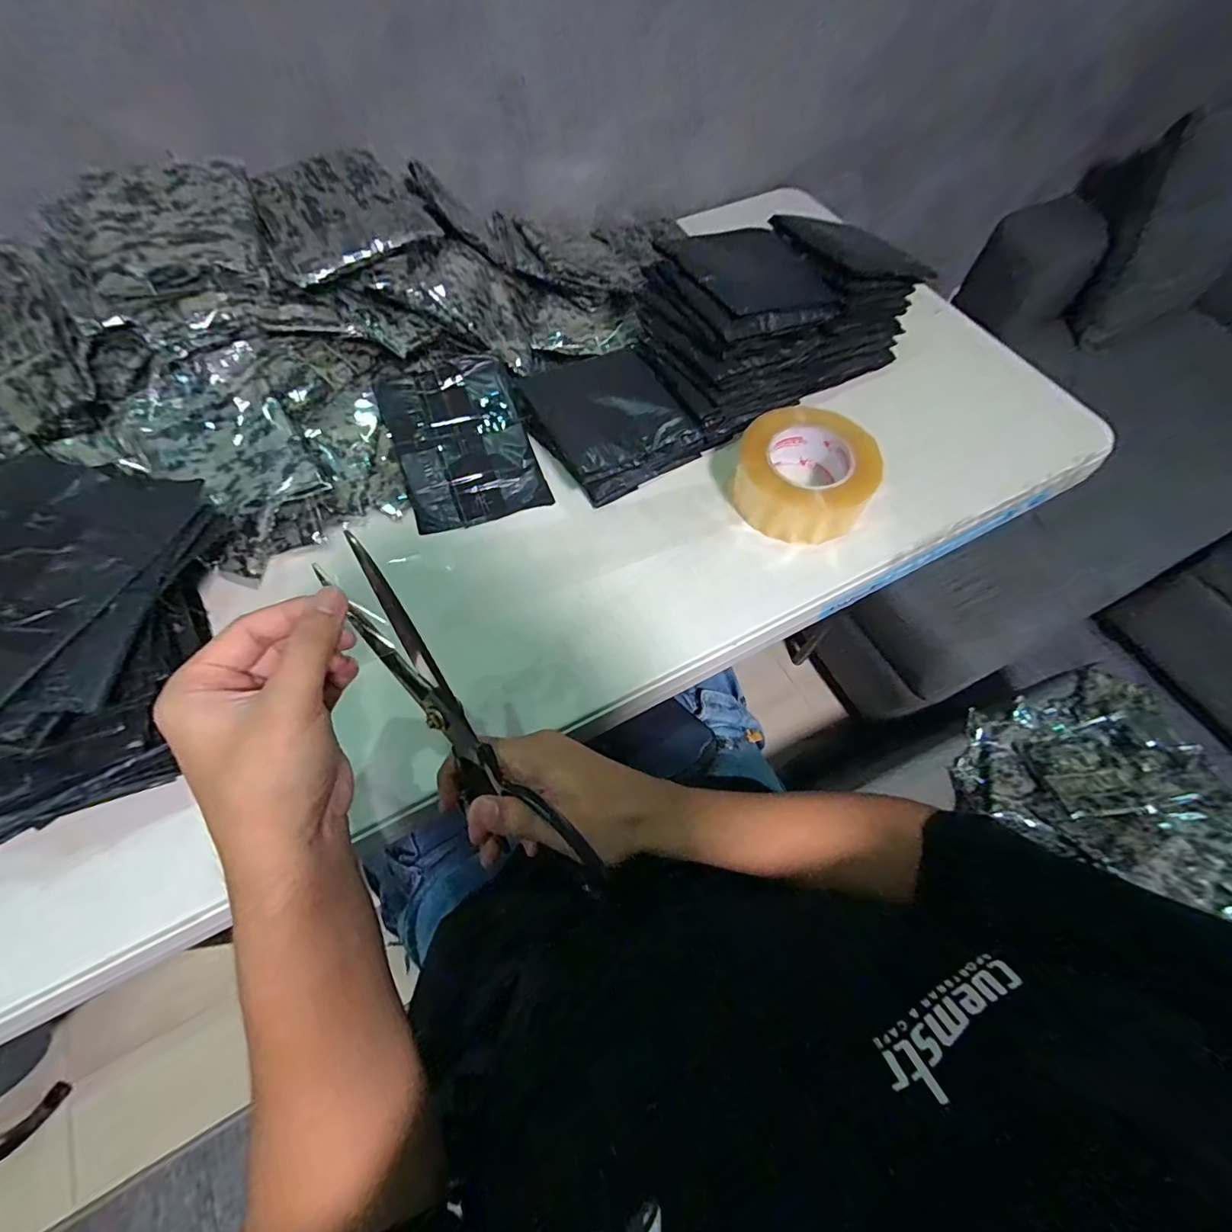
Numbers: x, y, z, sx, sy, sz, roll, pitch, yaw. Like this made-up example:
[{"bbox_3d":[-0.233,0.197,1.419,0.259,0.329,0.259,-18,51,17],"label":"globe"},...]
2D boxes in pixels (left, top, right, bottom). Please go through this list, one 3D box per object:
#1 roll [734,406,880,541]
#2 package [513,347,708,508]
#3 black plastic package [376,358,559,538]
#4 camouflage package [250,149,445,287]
[{"bbox_3d":[0.180,-0.134,0.495,0.123,0.065,0.115,0,63,-1],"label":"roll"},{"bbox_3d":[-0.007,-0.206,0.532,0.142,0.055,0.148,-31,68,-16],"label":"package"},{"bbox_3d":[-0.153,-0.173,0.519,0.130,0.012,0.165,-19,87,-13],"label":"black plastic package"},{"bbox_3d":[-0.251,-0.368,0.471,0.139,0.031,0.124,-32,68,-16],"label":"camouflage package"}]

